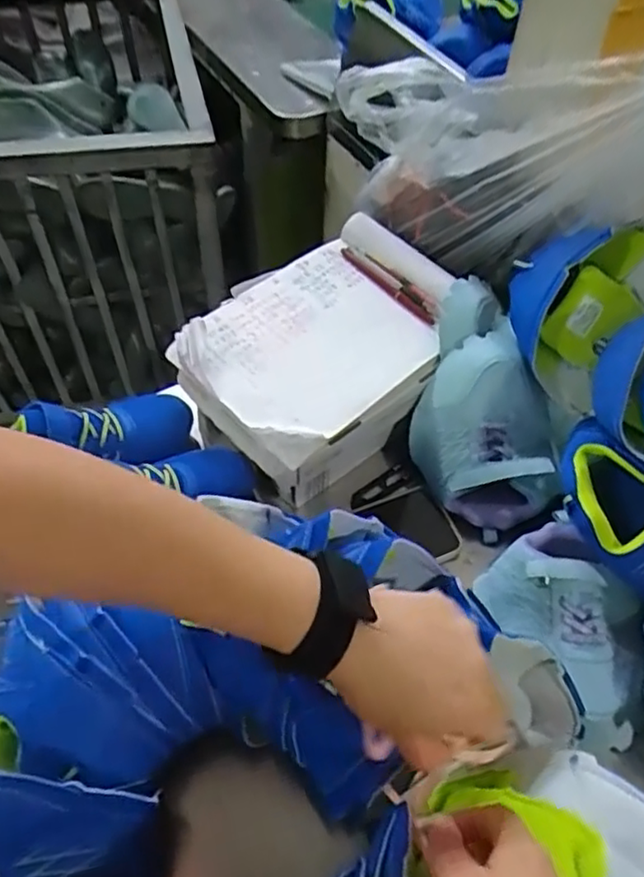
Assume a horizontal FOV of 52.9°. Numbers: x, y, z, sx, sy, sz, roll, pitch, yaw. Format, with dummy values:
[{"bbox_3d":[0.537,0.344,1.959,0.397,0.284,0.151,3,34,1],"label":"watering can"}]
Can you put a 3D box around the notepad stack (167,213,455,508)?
[{"bbox_3d":[0.005,-0.091,0.664,0.208,0.084,0.278,39,62,23],"label":"notepad stack"}]

